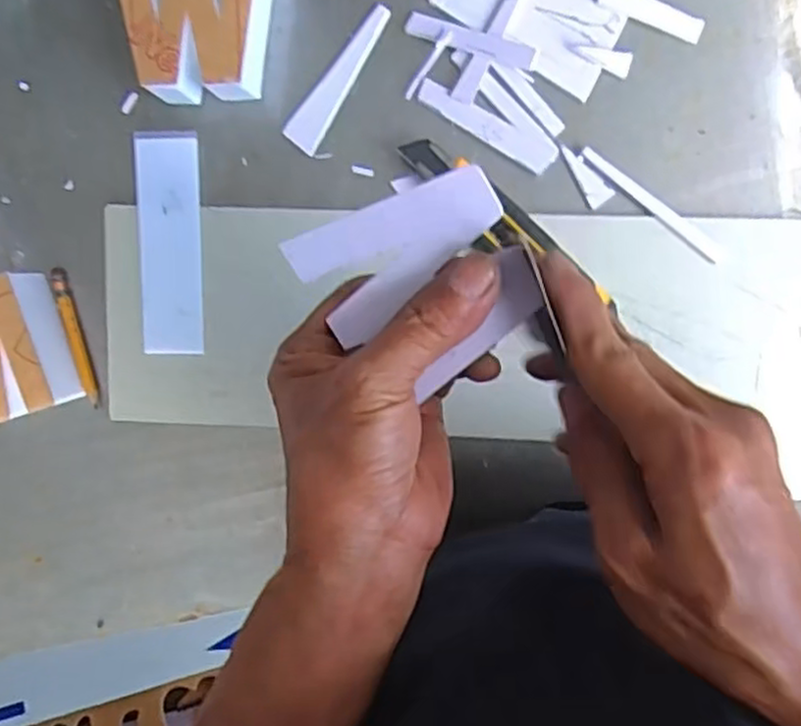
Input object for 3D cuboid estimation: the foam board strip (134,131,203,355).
[{"bbox_3d":[-0.144,-0.074,0.454,0.038,0.005,0.135,1,97,4],"label":"foam board strip"}]

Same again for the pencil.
[{"bbox_3d":[-0.208,-0.016,0.465,0.010,0.004,0.091,-12,96,5],"label":"pencil"}]

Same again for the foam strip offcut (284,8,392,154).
[{"bbox_3d":[-0.036,-0.172,0.439,0.022,0.004,0.095,37,98,-1],"label":"foam strip offcut"}]

